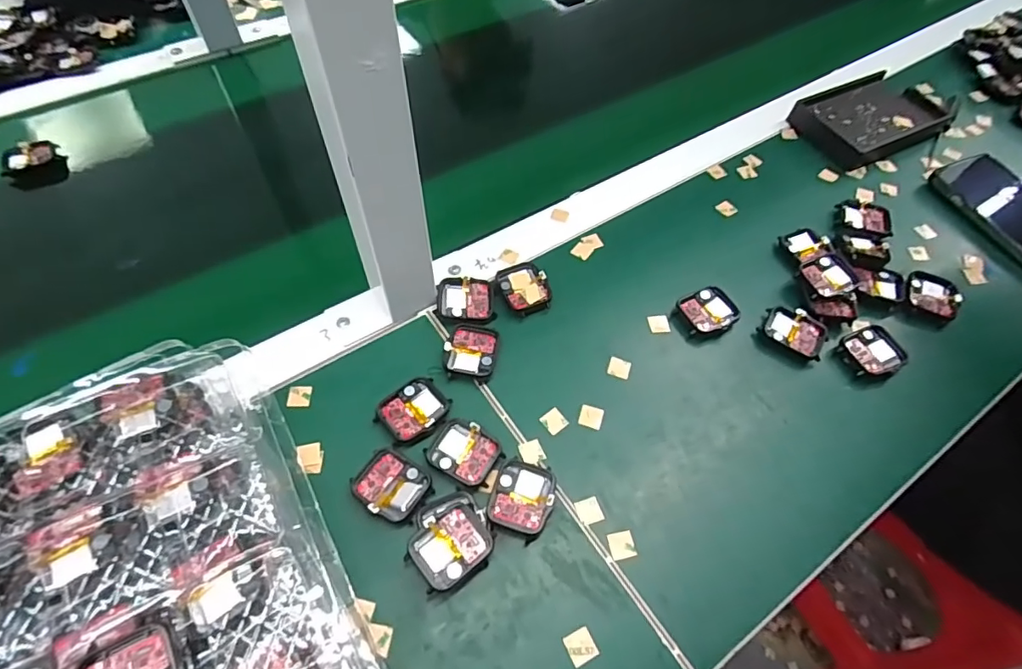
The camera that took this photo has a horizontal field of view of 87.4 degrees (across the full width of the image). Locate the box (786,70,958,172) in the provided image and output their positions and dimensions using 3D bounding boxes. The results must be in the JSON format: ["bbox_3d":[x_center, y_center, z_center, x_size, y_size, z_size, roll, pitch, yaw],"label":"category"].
[{"bbox_3d":[0.386,-0.229,0.560,0.175,0.025,0.089,-22,61,-16],"label":"box"}]

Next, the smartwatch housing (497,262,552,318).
[{"bbox_3d":[0.011,-0.038,0.429,0.035,0.008,0.046,-20,61,-14],"label":"smartwatch housing"}]

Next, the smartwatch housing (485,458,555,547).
[{"bbox_3d":[0.007,0.103,0.340,0.037,0.011,0.045,22,60,11],"label":"smartwatch housing"}]

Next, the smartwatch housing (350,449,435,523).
[{"bbox_3d":[-0.076,0.095,0.339,0.046,0.014,0.037,27,61,14],"label":"smartwatch housing"}]

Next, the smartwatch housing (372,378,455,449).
[{"bbox_3d":[-0.068,0.052,0.369,0.046,0.007,0.040,-37,66,-22],"label":"smartwatch housing"}]

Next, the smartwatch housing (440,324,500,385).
[{"bbox_3d":[-0.029,0.012,0.395,0.036,0.011,0.043,8,58,3],"label":"smartwatch housing"}]

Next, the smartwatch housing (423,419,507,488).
[{"bbox_3d":[-0.030,0.078,0.354,0.045,0.011,0.035,30,61,16],"label":"smartwatch housing"}]

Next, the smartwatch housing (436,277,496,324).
[{"bbox_3d":[-0.034,-0.026,0.419,0.044,0.013,0.037,-7,58,-7],"label":"smartwatch housing"}]

